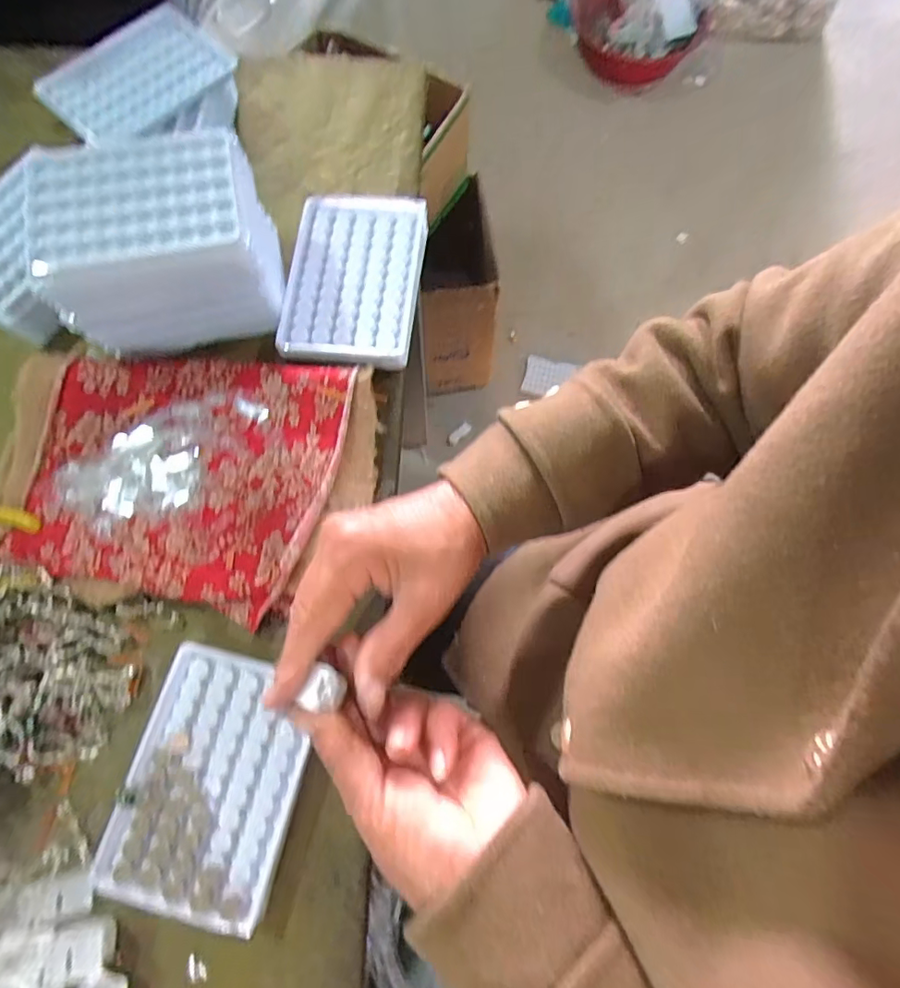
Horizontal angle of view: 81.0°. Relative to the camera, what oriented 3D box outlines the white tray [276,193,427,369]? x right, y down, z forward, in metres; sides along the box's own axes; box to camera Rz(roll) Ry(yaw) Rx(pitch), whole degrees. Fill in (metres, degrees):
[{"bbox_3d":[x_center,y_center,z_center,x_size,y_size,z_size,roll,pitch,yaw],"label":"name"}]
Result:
[{"bbox_3d":[-0.071,-0.160,0.384,0.094,0.018,0.132,7,73,0],"label":"white tray"}]

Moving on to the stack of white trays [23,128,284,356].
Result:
[{"bbox_3d":[-0.187,-0.163,0.347,0.131,0.083,0.090,-11,74,-6],"label":"stack of white trays"}]

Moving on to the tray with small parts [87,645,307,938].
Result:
[{"bbox_3d":[-0.133,0.161,0.300,0.092,0.016,0.130,12,73,2],"label":"tray with small parts"}]

